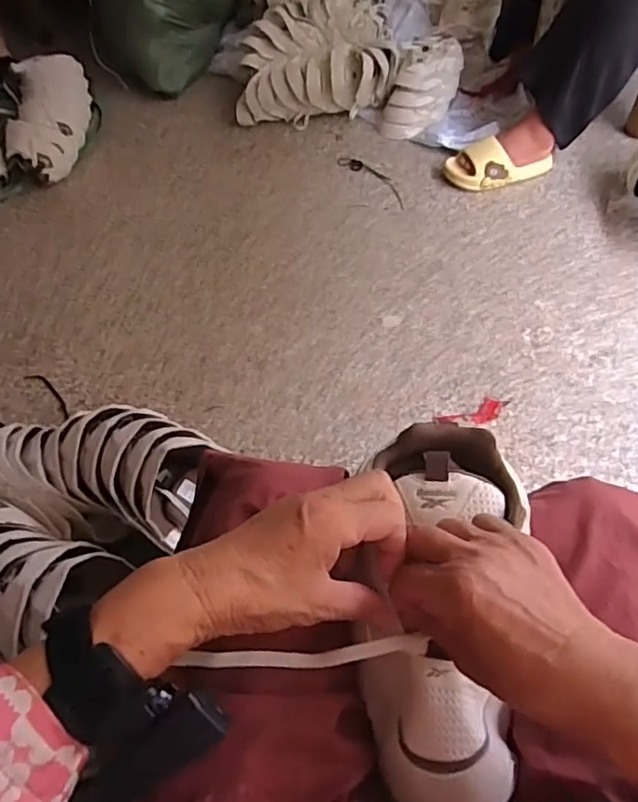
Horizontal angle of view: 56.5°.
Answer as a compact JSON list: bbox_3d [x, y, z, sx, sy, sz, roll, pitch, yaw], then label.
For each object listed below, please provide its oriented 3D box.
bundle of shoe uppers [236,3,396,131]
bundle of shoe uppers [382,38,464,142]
[{"bbox_3d":[-0.004,-0.831,1.474,0.377,0.141,0.279,1,55,3],"label":"bundle of shoe uppers"},{"bbox_3d":[0.250,-0.757,1.431,0.150,0.124,0.226,19,58,14],"label":"bundle of shoe uppers"}]

